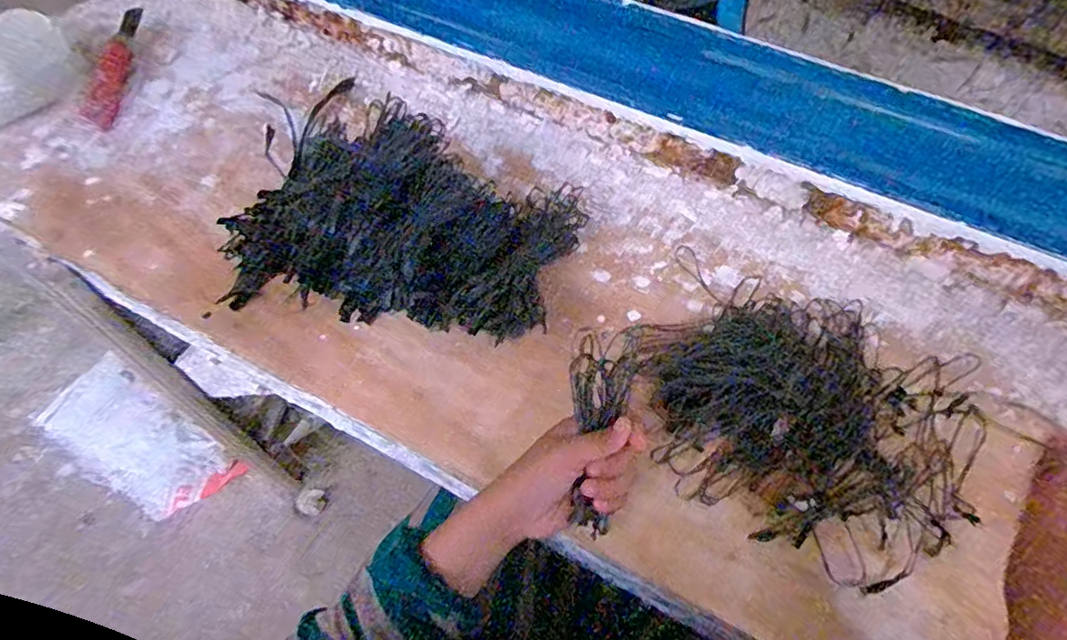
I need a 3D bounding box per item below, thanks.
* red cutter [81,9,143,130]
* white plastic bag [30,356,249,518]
[{"bbox_3d":[-0.479,-0.293,0.654,0.039,0.017,0.199,-5,60,-5],"label":"red cutter"},{"bbox_3d":[-0.872,0.271,1.262,0.458,0.036,0.203,32,63,16],"label":"white plastic bag"}]

